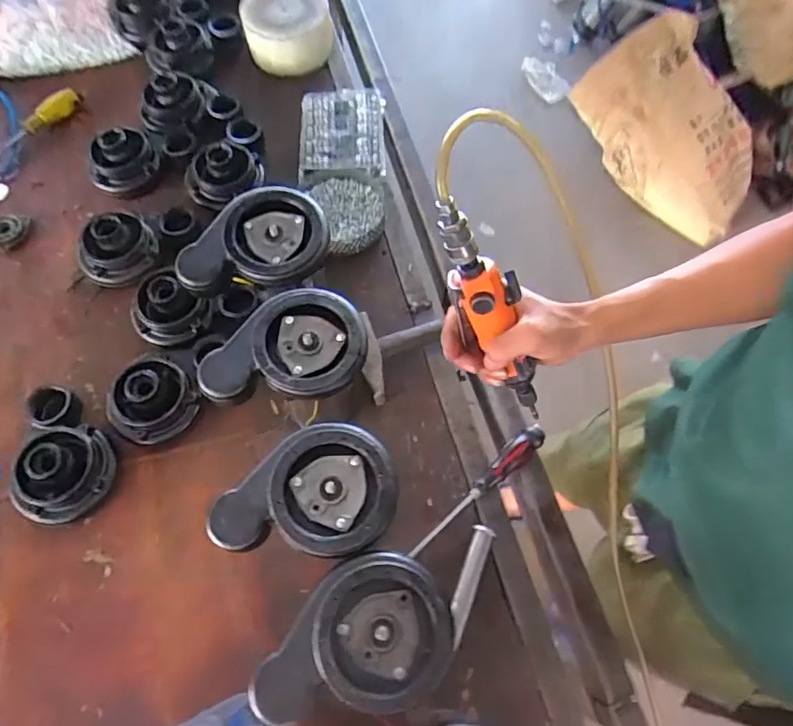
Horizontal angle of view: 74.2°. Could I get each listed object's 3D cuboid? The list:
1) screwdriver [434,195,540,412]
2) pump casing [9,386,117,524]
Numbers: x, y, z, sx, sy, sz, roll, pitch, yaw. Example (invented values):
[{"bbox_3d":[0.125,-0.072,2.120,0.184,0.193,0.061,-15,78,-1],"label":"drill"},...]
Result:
[{"bbox_3d":[0.085,-0.032,0.447,0.035,0.251,0.048,19,63,43],"label":"screwdriver"},{"bbox_3d":[-0.408,0.101,0.636,0.099,0.072,0.170,-17,68,-8],"label":"pump casing"}]

